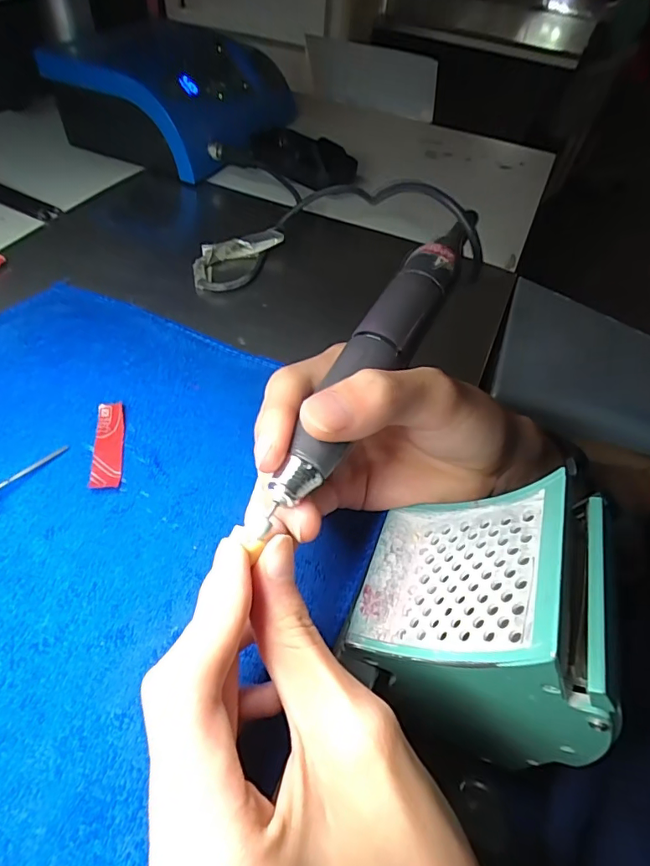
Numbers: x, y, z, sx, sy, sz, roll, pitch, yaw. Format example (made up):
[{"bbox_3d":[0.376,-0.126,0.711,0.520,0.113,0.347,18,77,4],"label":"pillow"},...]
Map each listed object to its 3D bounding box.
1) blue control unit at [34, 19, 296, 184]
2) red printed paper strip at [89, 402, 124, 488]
[{"bbox_3d":[-0.146,-0.337,0.483,0.153,0.085,0.179,20,52,11],"label":"blue control unit"},{"bbox_3d":[-0.113,0.006,0.253,0.014,0.004,0.055,-6,51,-10],"label":"red printed paper strip"}]

